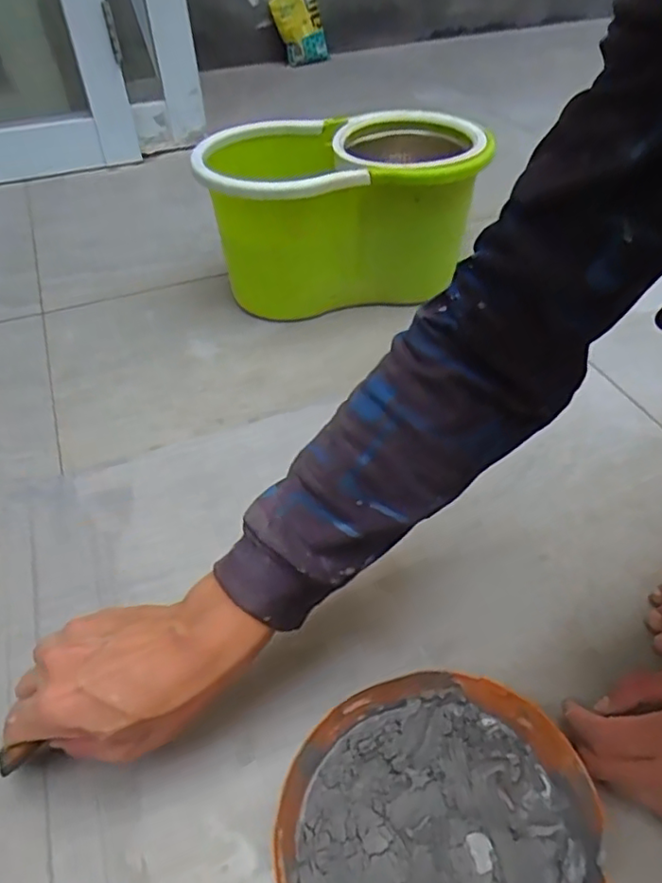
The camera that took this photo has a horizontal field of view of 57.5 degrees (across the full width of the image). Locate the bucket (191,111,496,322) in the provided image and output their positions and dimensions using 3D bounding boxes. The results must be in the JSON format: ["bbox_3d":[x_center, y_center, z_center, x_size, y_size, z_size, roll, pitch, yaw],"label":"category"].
[{"bbox_3d":[0.020,-0.360,0.960,0.421,0.225,0.233,-13,48,-12],"label":"bucket"}]

